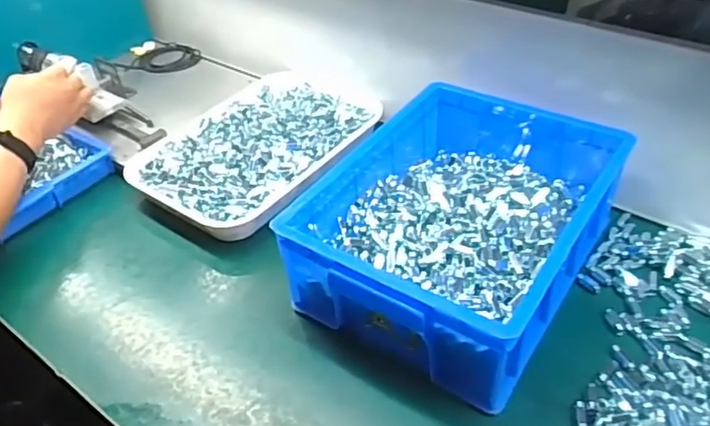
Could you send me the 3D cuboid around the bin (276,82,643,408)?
[{"bbox_3d":[0.131,-0.004,0.682,0.266,0.120,0.387,24,48,29],"label":"bin"}]

